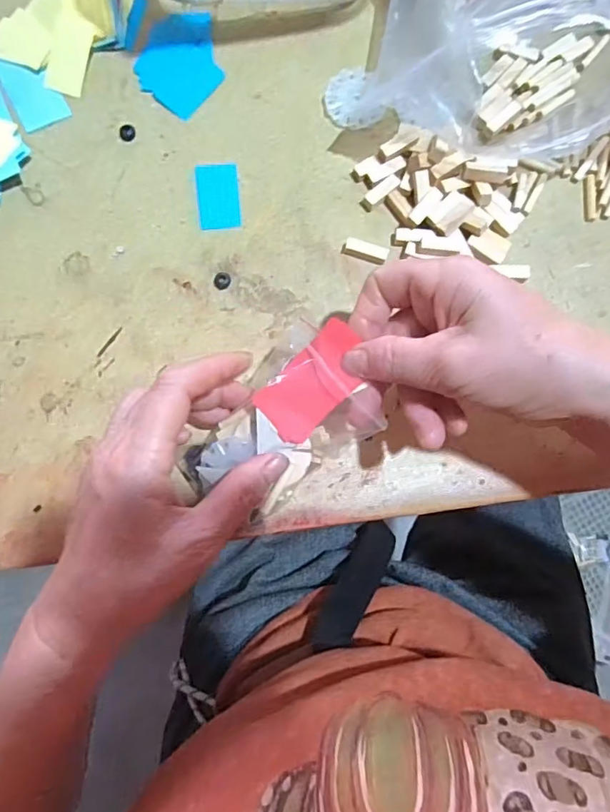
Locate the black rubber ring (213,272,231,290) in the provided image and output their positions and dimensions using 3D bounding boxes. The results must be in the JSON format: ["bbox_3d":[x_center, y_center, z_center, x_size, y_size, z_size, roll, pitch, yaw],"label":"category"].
[{"bbox_3d":[-0.051,-0.077,0.314,0.010,0.004,0.010,0,81,-3],"label":"black rubber ring"}]

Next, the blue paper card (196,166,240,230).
[{"bbox_3d":[-0.055,-0.133,0.323,0.026,0.004,0.043,-6,81,-4],"label":"blue paper card"}]

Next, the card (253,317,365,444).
[{"bbox_3d":[0.005,-0.012,0.259,0.060,0.005,0.033,-44,90,7],"label":"card"}]

